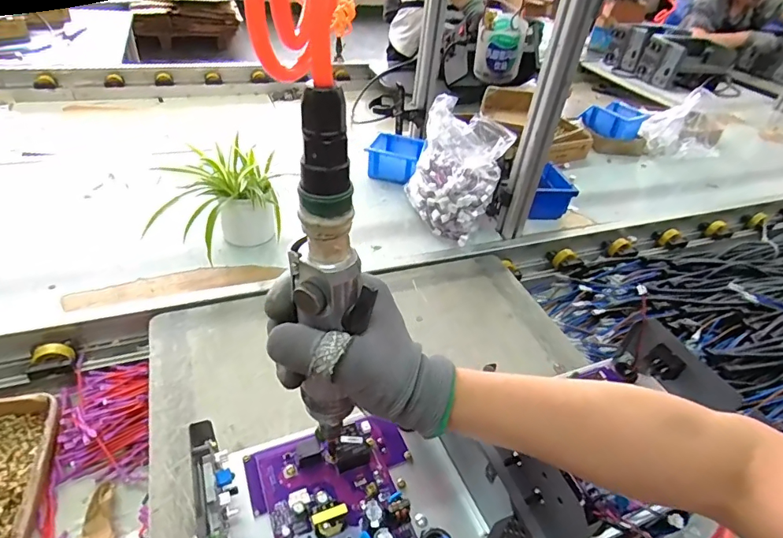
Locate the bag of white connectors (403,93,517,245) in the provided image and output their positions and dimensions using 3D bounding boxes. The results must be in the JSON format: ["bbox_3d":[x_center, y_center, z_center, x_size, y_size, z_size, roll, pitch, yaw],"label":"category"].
[{"bbox_3d":[0.115,-0.176,0.880,0.166,0.207,0.135,33,45,28],"label":"bag of white connectors"}]

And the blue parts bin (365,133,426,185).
[{"bbox_3d":[0.010,-0.252,1.056,0.120,0.076,0.110,16,40,10],"label":"blue parts bin"}]

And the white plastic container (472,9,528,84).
[{"bbox_3d":[0.148,-0.301,0.635,0.063,0.076,0.057,13,39,7],"label":"white plastic container"}]

